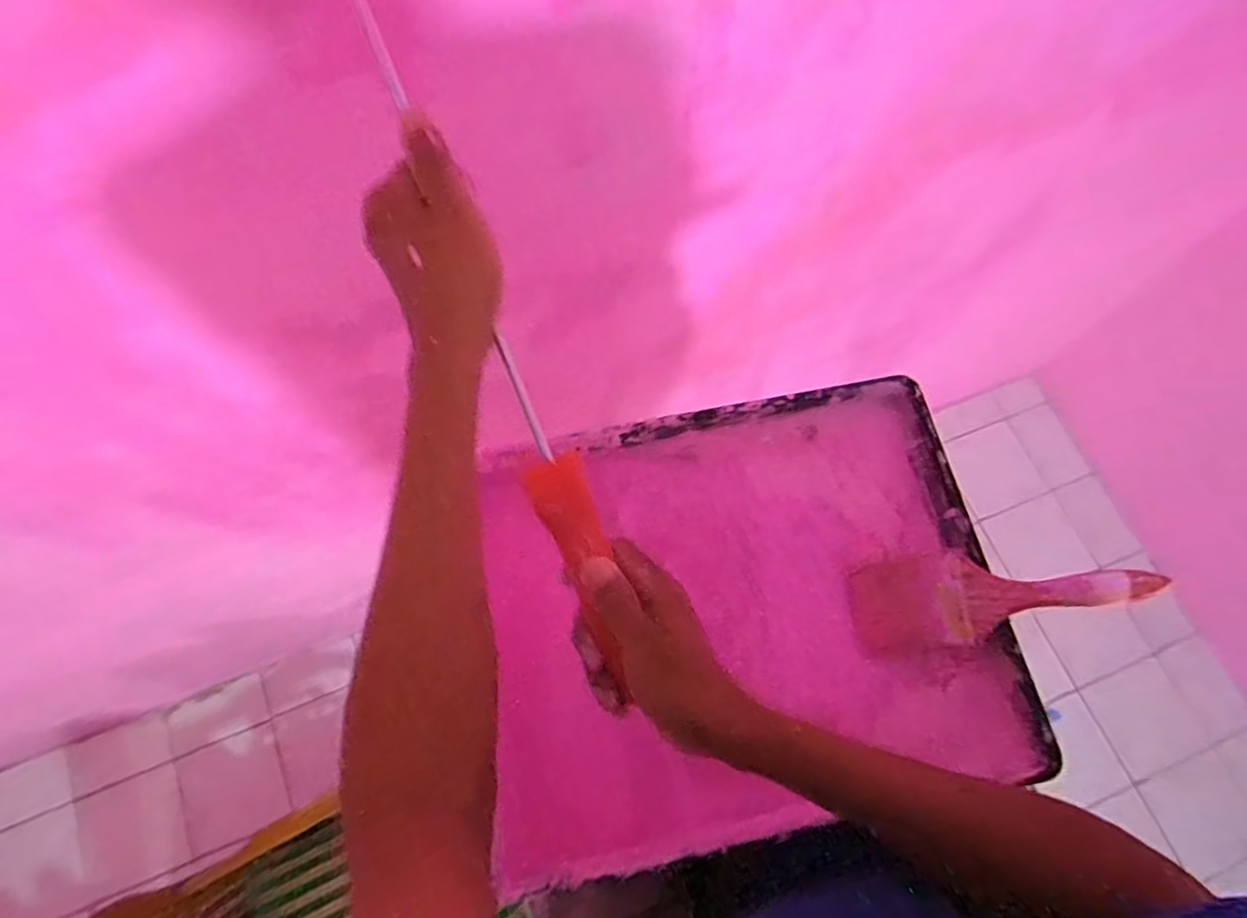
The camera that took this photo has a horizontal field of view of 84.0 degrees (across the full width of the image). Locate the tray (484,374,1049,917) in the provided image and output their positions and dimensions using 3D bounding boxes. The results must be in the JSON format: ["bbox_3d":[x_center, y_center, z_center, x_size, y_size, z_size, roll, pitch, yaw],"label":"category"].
[{"bbox_3d":[0.077,0.112,0.492,0.336,0.074,0.289,-9,71,-4],"label":"tray"}]

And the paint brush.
[{"bbox_3d":[0.243,0.091,0.458,0.176,0.012,0.062,-12,69,27],"label":"paint brush"}]

